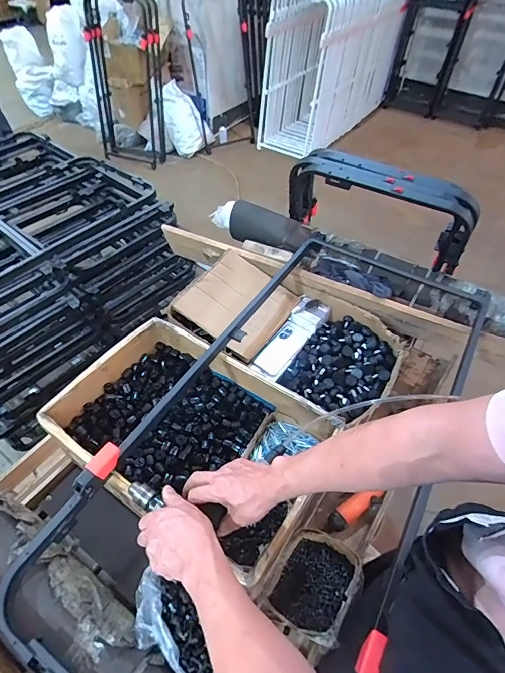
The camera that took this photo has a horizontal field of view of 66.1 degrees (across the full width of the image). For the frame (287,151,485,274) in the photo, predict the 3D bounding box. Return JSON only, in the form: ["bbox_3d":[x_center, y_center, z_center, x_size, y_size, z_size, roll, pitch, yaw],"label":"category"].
[{"bbox_3d":[0.339,-0.357,1.086,0.517,0.216,0.116,32,56,23],"label":"frame"}]

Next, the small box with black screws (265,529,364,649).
[{"bbox_3d":[0.123,0.456,0.715,0.146,0.060,0.166,27,54,20],"label":"small box with black screws"}]

